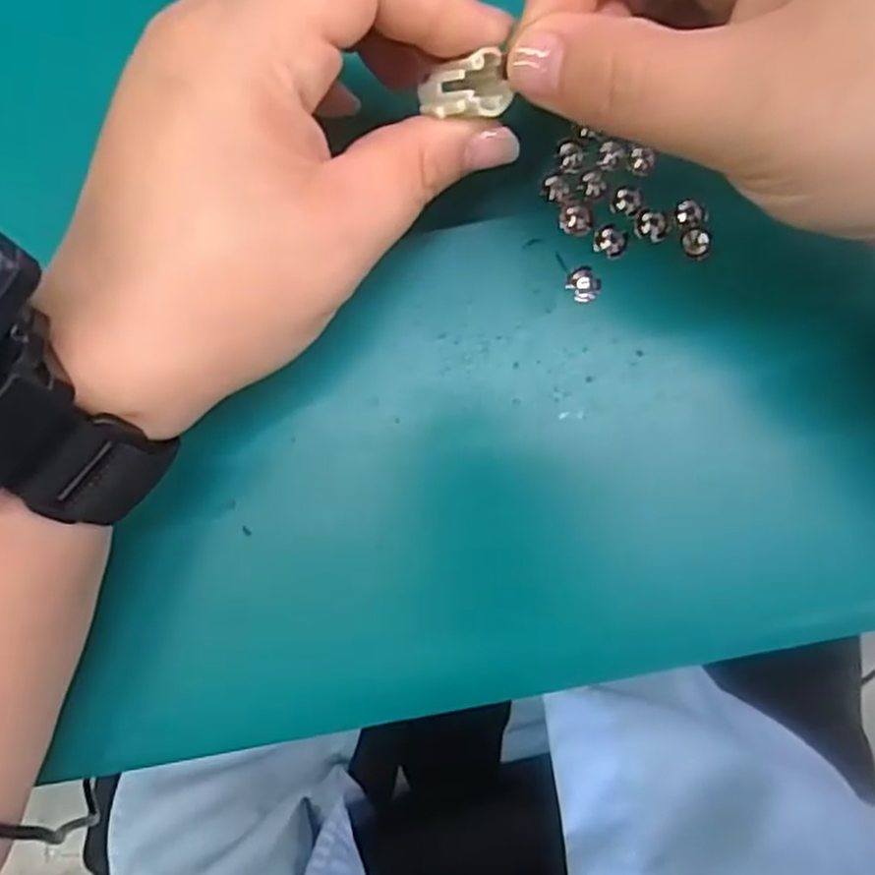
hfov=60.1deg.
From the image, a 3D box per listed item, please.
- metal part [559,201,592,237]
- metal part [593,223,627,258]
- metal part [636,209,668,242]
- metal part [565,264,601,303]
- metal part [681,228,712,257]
[{"bbox_3d":[0.043,-0.067,0.230,0.010,0.004,0.010,5,86,0],"label":"metal part"},{"bbox_3d":[0.053,-0.060,0.230,0.010,0.004,0.009,21,87,1],"label":"metal part"},{"bbox_3d":[0.066,-0.065,0.230,0.009,0.004,0.009,20,87,1],"label":"metal part"},{"bbox_3d":[0.045,-0.047,0.229,0.009,0.004,0.010,-38,88,-3],"label":"metal part"},{"bbox_3d":[0.079,-0.059,0.229,0.008,0.004,0.008,0,87,-1],"label":"metal part"}]

